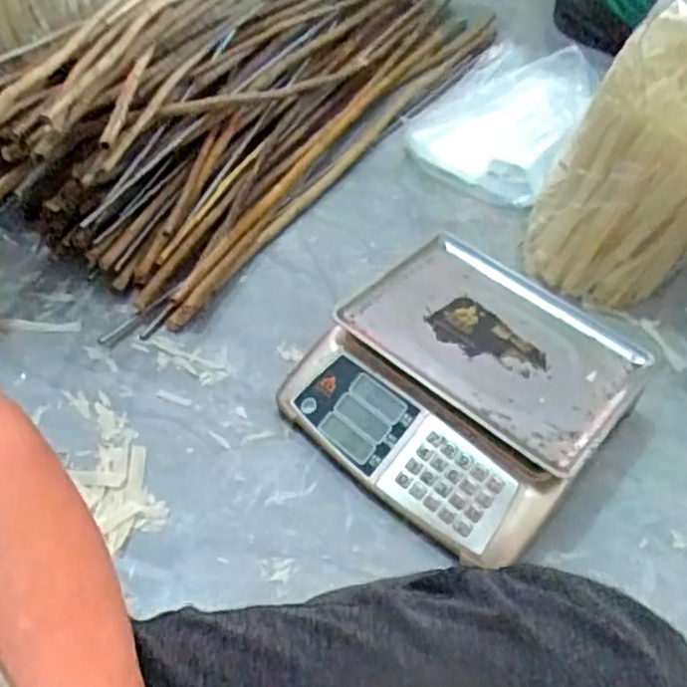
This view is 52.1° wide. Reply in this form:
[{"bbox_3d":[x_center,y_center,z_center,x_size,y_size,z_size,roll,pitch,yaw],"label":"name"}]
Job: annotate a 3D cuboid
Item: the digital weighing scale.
[{"bbox_3d":[0.154,0.047,0.878,0.342,0.110,0.355,38,55,24],"label":"digital weighing scale"}]

